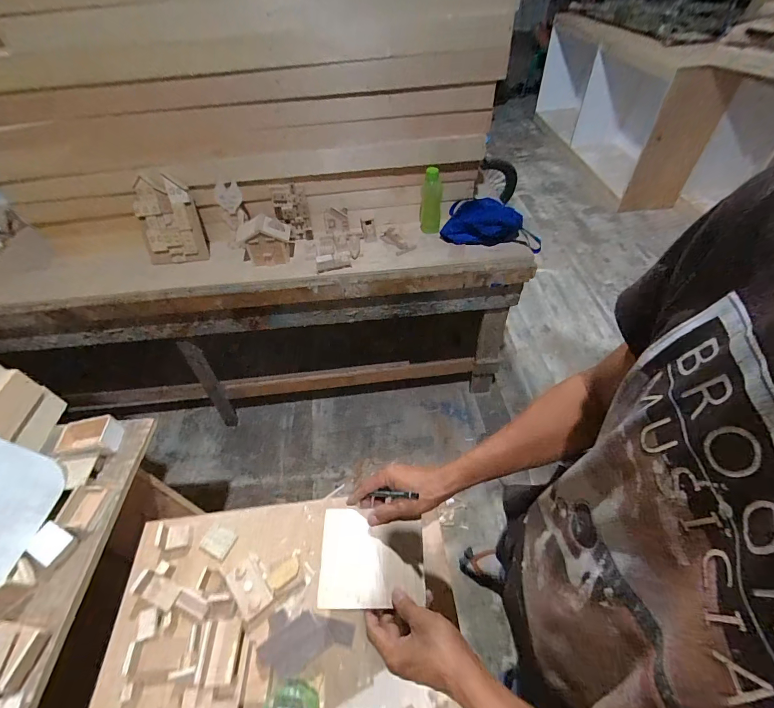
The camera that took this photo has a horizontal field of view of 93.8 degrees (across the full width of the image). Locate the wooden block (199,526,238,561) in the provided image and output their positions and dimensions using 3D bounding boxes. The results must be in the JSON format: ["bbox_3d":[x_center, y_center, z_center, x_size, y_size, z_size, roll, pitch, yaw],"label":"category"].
[{"bbox_3d":[-0.293,0.326,0.630,0.057,0.005,0.043,16,50,17],"label":"wooden block"}]

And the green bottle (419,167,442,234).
[{"bbox_3d":[0.147,-0.517,1.225,0.072,0.197,0.063,4,51,8],"label":"green bottle"}]

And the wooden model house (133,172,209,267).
[{"bbox_3d":[-0.724,-0.439,1.199,0.191,0.268,0.033,-7,26,-1],"label":"wooden model house"}]

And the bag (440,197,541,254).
[{"bbox_3d":[0.345,-0.427,1.185,0.323,0.127,0.097,4,51,8],"label":"bag"}]

